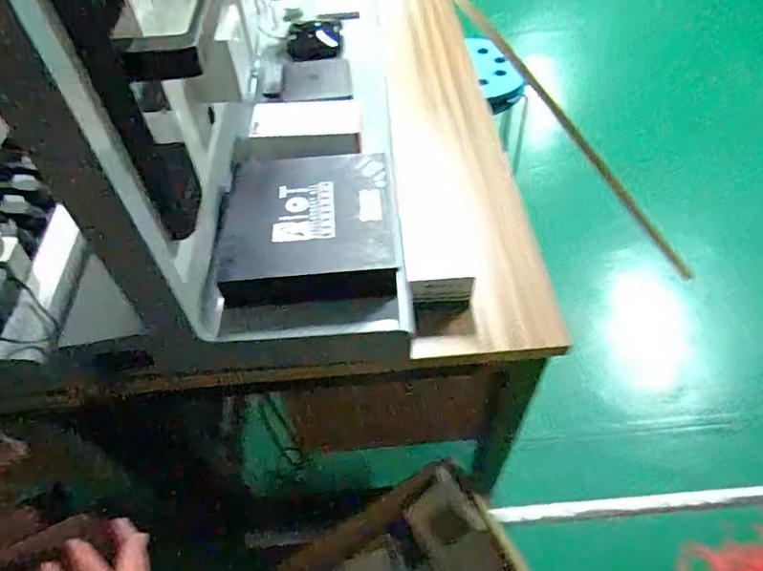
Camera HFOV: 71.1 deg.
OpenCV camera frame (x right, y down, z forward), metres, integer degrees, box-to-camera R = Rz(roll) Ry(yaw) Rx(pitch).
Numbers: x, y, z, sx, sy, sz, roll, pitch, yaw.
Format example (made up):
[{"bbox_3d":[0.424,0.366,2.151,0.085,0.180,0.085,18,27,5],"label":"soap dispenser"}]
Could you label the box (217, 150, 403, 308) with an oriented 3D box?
[{"bbox_3d":[-0.093,-0.082,0.668,0.207,0.039,0.231,-5,53,-1],"label":"box"}]

